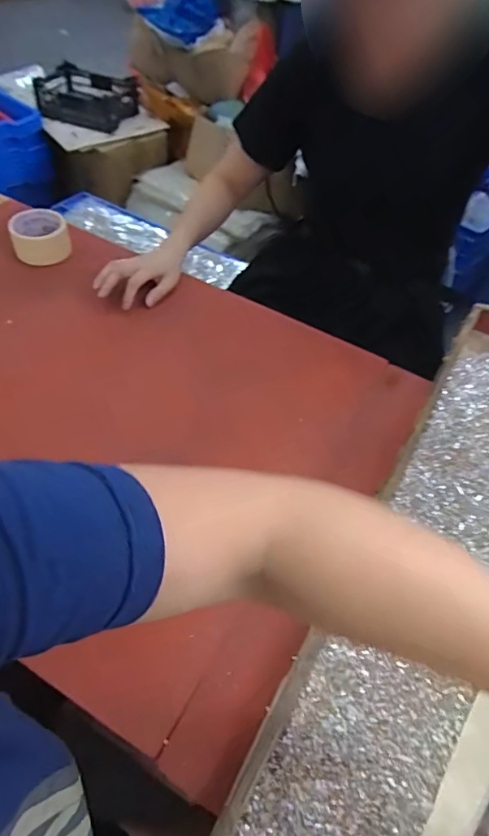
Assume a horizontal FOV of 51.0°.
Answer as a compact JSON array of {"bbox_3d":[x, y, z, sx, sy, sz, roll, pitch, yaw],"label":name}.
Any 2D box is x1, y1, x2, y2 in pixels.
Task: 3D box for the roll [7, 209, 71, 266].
[{"bbox_3d":[-0.354,-0.315,0.889,0.092,0.056,0.099,-14,54,-15],"label":"roll"}]

